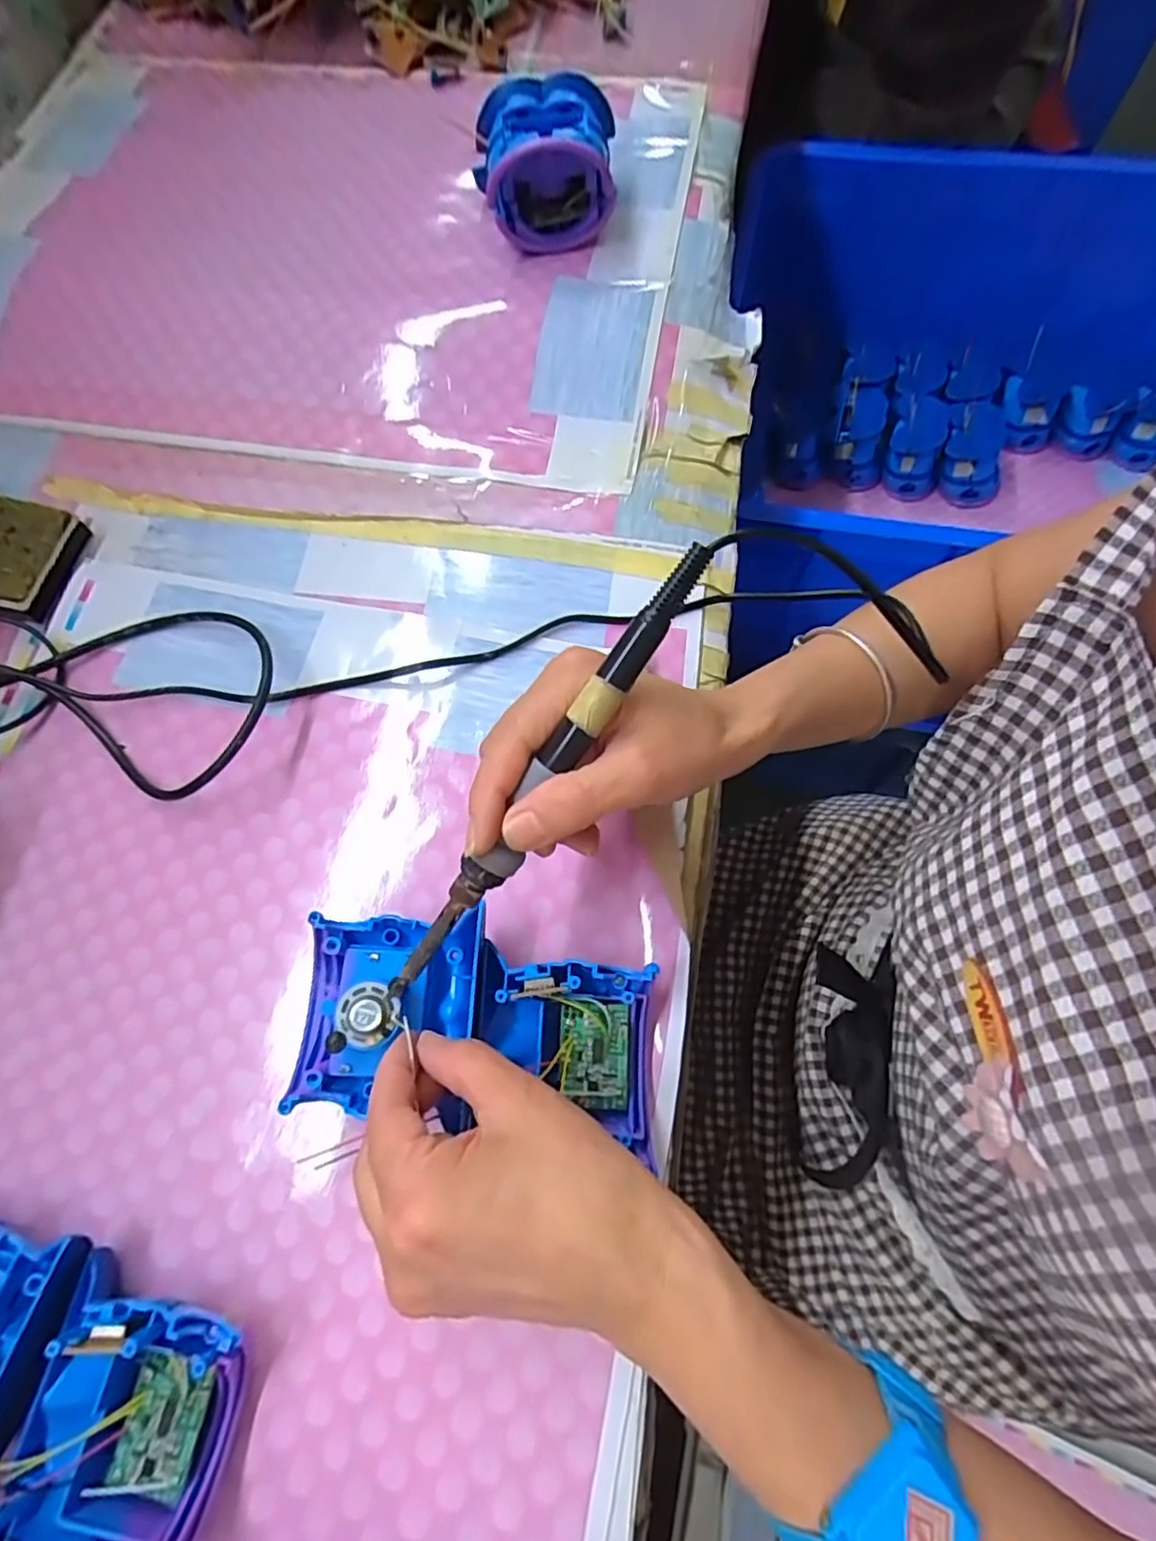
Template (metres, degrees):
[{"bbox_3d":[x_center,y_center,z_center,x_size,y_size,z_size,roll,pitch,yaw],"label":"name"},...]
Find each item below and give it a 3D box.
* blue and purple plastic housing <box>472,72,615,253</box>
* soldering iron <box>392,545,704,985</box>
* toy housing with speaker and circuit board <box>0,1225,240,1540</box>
[{"bbox_3d":[-0.023,-0.401,0.433,0.089,0.064,0.078,-3,70,2],"label":"blue and purple plastic housing"},{"bbox_3d":[-0.016,0.011,0.248,0.016,0.019,0.215,38,102,12],"label":"soldering iron"},{"bbox_3d":[-0.211,0.242,0.256,0.160,0.042,0.095,11,71,7],"label":"toy housing with speaker and circuit board"}]

